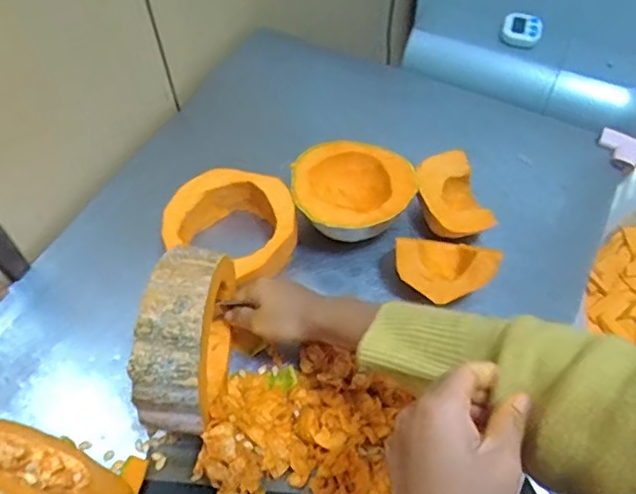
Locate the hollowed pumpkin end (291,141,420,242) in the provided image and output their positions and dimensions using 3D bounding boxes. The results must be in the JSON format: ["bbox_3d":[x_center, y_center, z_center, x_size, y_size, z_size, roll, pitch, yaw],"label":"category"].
[{"bbox_3d":[0.041,-0.067,0.686,0.144,0.075,0.142,0,56,1],"label":"hollowed pumpkin end"}]

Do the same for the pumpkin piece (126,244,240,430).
[{"bbox_3d":[-0.113,0.081,0.522,0.053,0.154,0.165,5,59,6],"label":"pumpkin piece"}]

